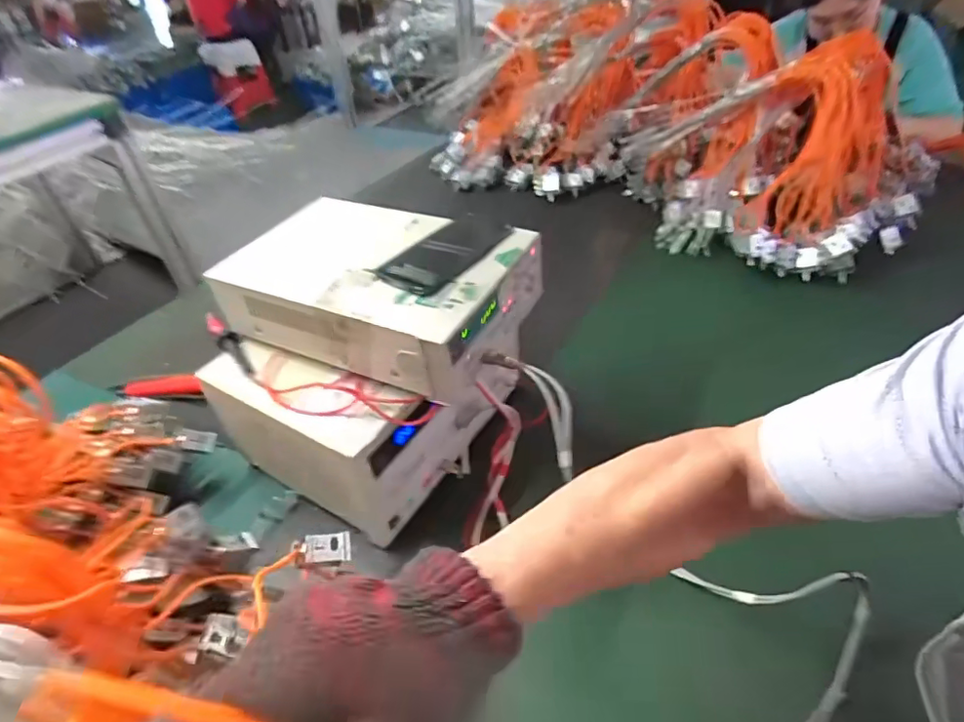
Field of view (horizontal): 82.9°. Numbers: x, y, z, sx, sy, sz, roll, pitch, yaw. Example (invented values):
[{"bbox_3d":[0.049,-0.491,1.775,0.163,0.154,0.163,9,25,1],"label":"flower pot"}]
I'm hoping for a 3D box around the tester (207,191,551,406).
[{"bbox_3d":[-0.113,-0.084,0.623,0.316,0.086,0.199,15,46,21],"label":"tester"}]

